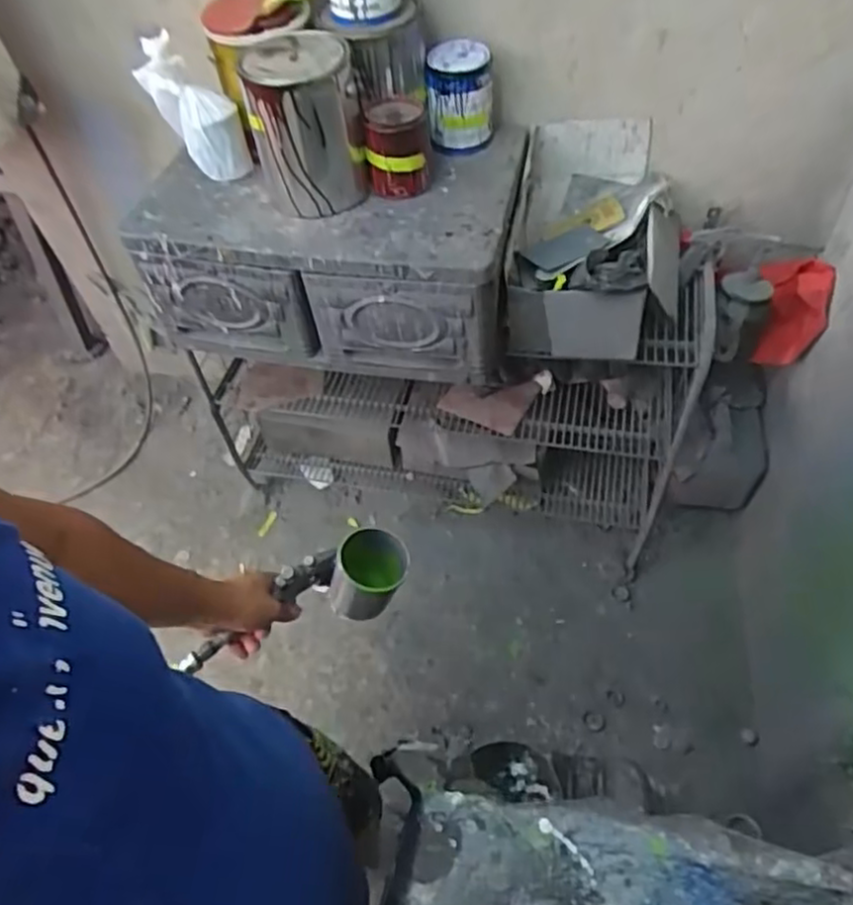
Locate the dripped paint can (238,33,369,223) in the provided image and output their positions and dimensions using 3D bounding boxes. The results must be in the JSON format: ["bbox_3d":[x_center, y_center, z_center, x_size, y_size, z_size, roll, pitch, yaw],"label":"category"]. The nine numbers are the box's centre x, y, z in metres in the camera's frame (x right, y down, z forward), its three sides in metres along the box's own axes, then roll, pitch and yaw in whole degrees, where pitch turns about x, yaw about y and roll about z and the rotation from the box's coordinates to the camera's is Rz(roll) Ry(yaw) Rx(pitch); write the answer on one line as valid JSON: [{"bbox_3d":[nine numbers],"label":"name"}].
[{"bbox_3d":[-0.185,-0.497,1.047,0.152,0.203,0.168,-15,55,-6],"label":"dripped paint can"}]

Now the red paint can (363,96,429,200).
[{"bbox_3d":[-0.046,-0.470,1.063,0.090,0.123,0.082,-2,55,3],"label":"red paint can"}]

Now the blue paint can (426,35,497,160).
[{"bbox_3d":[0.055,-0.576,1.122,0.105,0.139,0.097,-2,55,3],"label":"blue paint can"}]

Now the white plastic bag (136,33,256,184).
[{"bbox_3d":[-0.365,-0.528,1.084,0.096,0.230,0.059,-13,52,23],"label":"white plastic bag"}]

